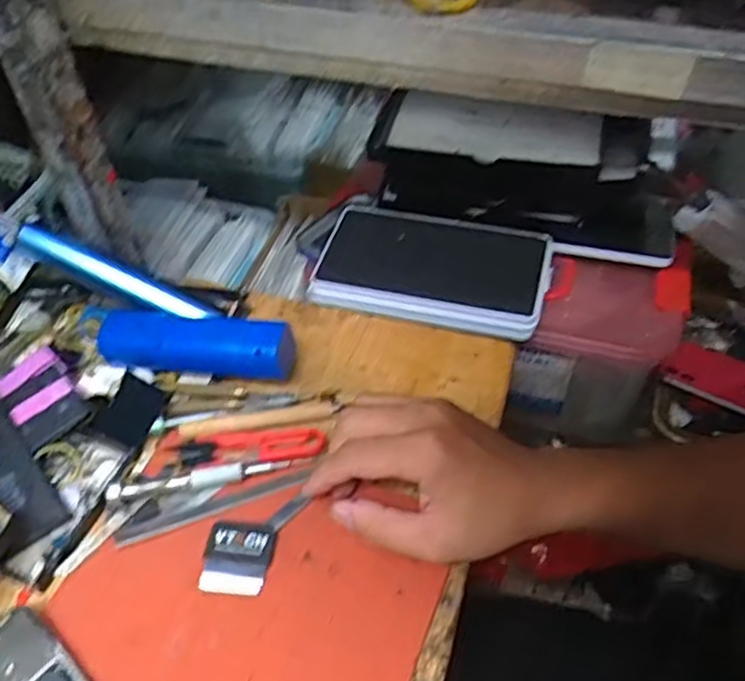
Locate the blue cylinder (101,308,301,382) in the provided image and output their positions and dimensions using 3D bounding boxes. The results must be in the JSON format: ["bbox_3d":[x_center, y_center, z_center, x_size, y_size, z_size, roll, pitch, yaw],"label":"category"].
[{"bbox_3d":[-0.120,0.004,0.495,0.137,0.043,0.036,8,51,6],"label":"blue cylinder"}]

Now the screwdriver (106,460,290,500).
[{"bbox_3d":[-0.108,0.087,0.452,0.108,0.011,0.011,-9,49,-6],"label":"screwdriver"}]

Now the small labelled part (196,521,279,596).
[{"bbox_3d":[-0.079,0.126,0.423,0.038,0.006,0.044,4,49,5],"label":"small labelled part"}]

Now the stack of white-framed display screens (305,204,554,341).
[{"bbox_3d":[0.048,-0.059,0.595,0.186,0.028,0.109,11,56,18],"label":"stack of white-framed display screens"}]

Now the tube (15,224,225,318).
[{"bbox_3d":[-0.181,-0.045,0.513,0.146,0.016,0.018,24,51,-4],"label":"tube"}]

